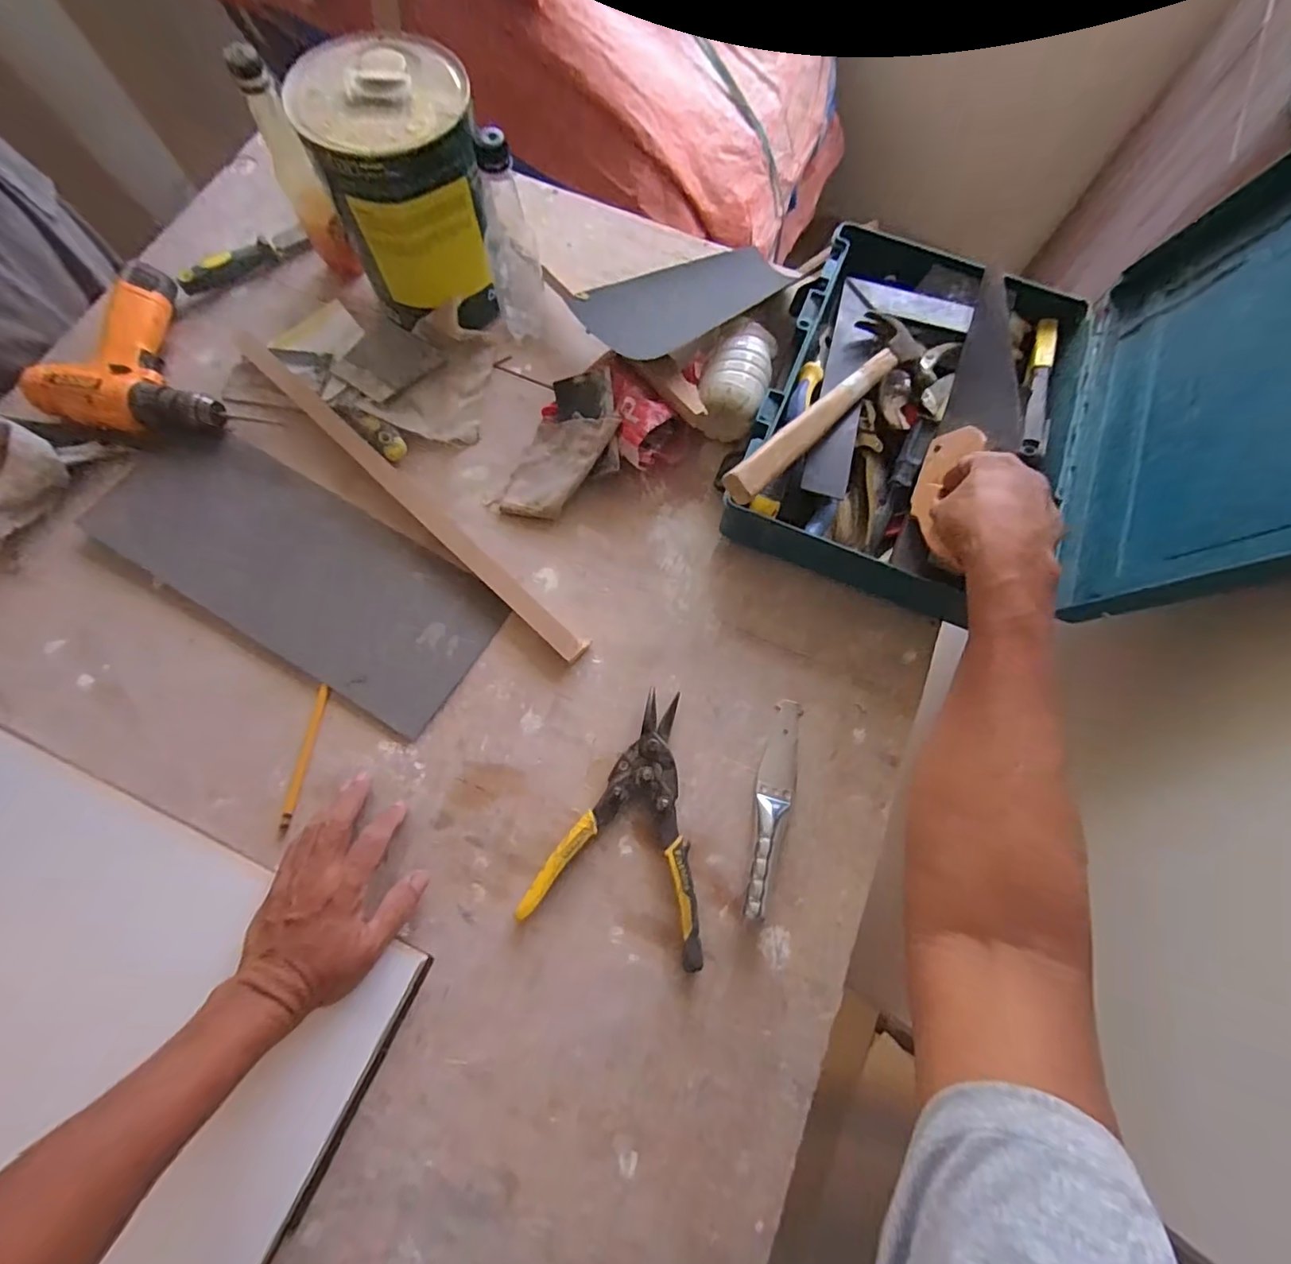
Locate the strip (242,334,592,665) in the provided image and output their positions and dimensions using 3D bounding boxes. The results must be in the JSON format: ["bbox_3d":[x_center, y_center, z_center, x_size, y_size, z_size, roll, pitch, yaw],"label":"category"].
[{"bbox_3d":[-0.257,-0.150,0.584,0.521,0.025,0.027,42,77,11],"label":"strip"}]

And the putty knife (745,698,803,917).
[{"bbox_3d":[0.120,0.158,0.509,0.035,0.026,0.196,17,73,4],"label":"putty knife"}]

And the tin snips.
[{"bbox_3d":[-0.004,0.167,0.504,0.156,0.025,0.219,15,73,3],"label":"tin snips"}]

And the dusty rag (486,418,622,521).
[{"bbox_3d":[-0.100,-0.180,0.593,0.098,0.048,0.128,22,74,6],"label":"dusty rag"}]

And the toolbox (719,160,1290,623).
[{"bbox_3d":[0.342,-0.260,0.463,0.382,0.361,0.405,23,74,6],"label":"toolbox"}]

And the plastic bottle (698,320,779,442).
[{"bbox_3d":[0.099,-0.272,0.614,0.071,0.065,0.138,19,74,4],"label":"plastic bottle"}]

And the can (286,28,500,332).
[{"bbox_3d":[-0.244,-0.457,0.587,0.147,0.202,0.154,1,73,-2],"label":"can"}]

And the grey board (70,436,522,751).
[{"bbox_3d":[-0.365,-0.071,0.572,0.433,0.010,0.166,30,75,8],"label":"grey board"}]

